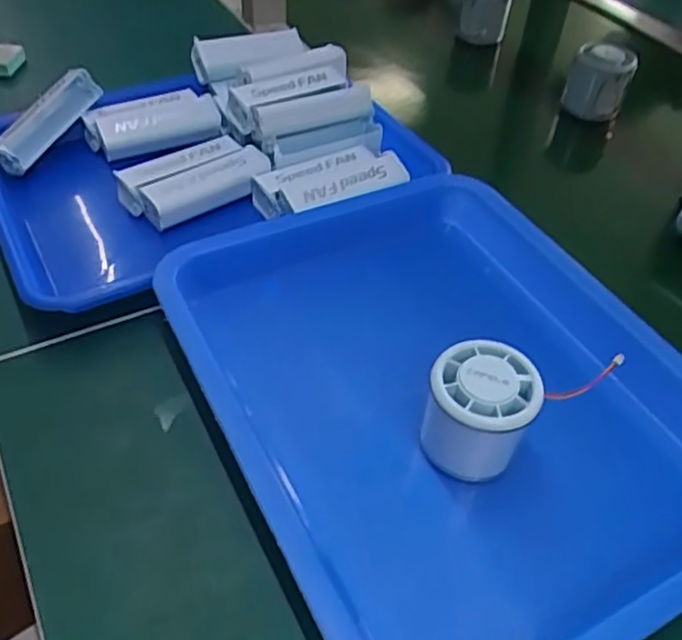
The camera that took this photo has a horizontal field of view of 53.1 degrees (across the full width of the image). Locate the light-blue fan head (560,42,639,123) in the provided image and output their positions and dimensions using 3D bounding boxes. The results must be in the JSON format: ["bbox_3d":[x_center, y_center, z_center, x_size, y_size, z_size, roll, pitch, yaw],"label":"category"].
[{"bbox_3d":[0.255,-0.237,0.676,0.059,0.062,0.048,13,46,10],"label":"light-blue fan head"}]

